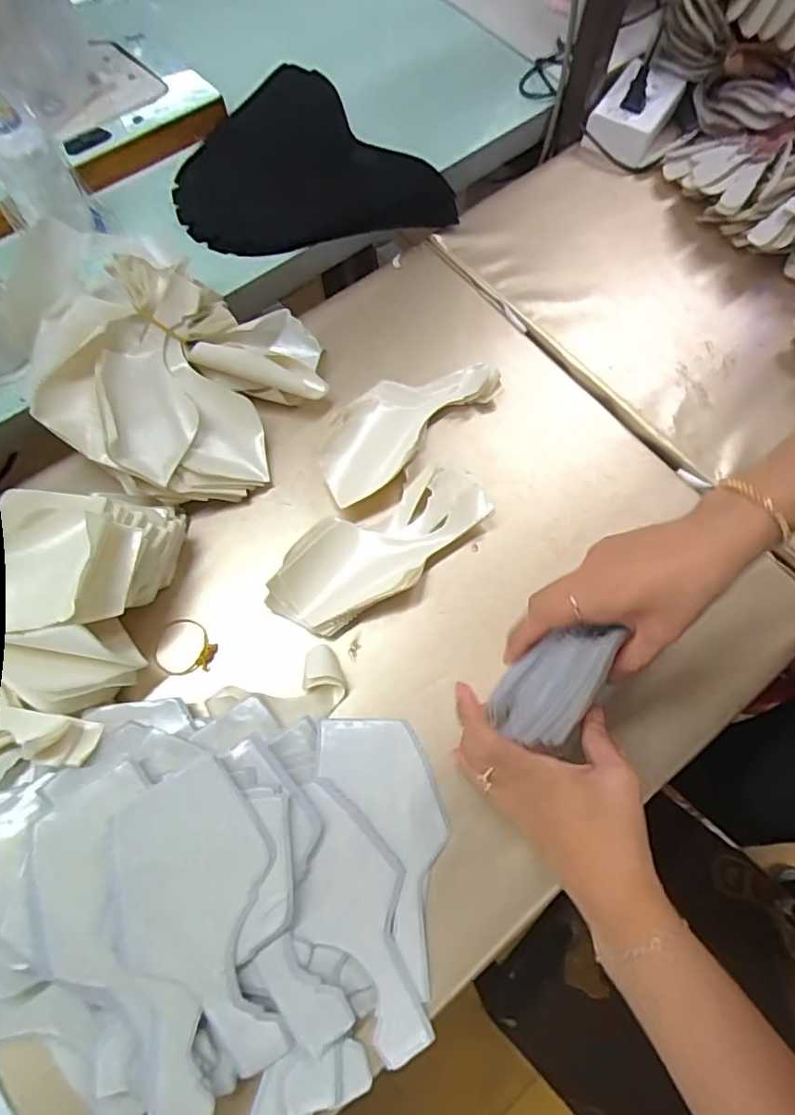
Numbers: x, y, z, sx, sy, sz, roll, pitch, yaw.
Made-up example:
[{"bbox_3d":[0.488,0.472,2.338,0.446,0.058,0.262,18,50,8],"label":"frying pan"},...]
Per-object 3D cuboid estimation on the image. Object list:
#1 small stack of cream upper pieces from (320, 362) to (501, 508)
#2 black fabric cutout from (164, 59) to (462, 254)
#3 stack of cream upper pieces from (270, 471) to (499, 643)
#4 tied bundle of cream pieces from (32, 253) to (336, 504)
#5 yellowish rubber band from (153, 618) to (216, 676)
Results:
[{"bbox_3d":[0.002,-0.124,0.516,0.080,0.031,0.190,43,75,14],"label":"small stack of cream upper pieces"},{"bbox_3d":[-0.109,-0.394,0.600,0.233,0.024,0.261,-41,75,-15],"label":"black fabric cutout"},{"bbox_3d":[-0.014,-0.009,0.477,0.192,0.030,0.084,-30,73,-11],"label":"stack of cream upper pieces"},{"bbox_3d":[-0.185,-0.155,0.498,0.196,0.091,0.202,0,70,0],"label":"tied bundle of cream pieces"},{"bbox_3d":[-0.168,0.070,0.458,0.049,0.006,0.045,-7,70,-3],"label":"yellowish rubber band"}]

